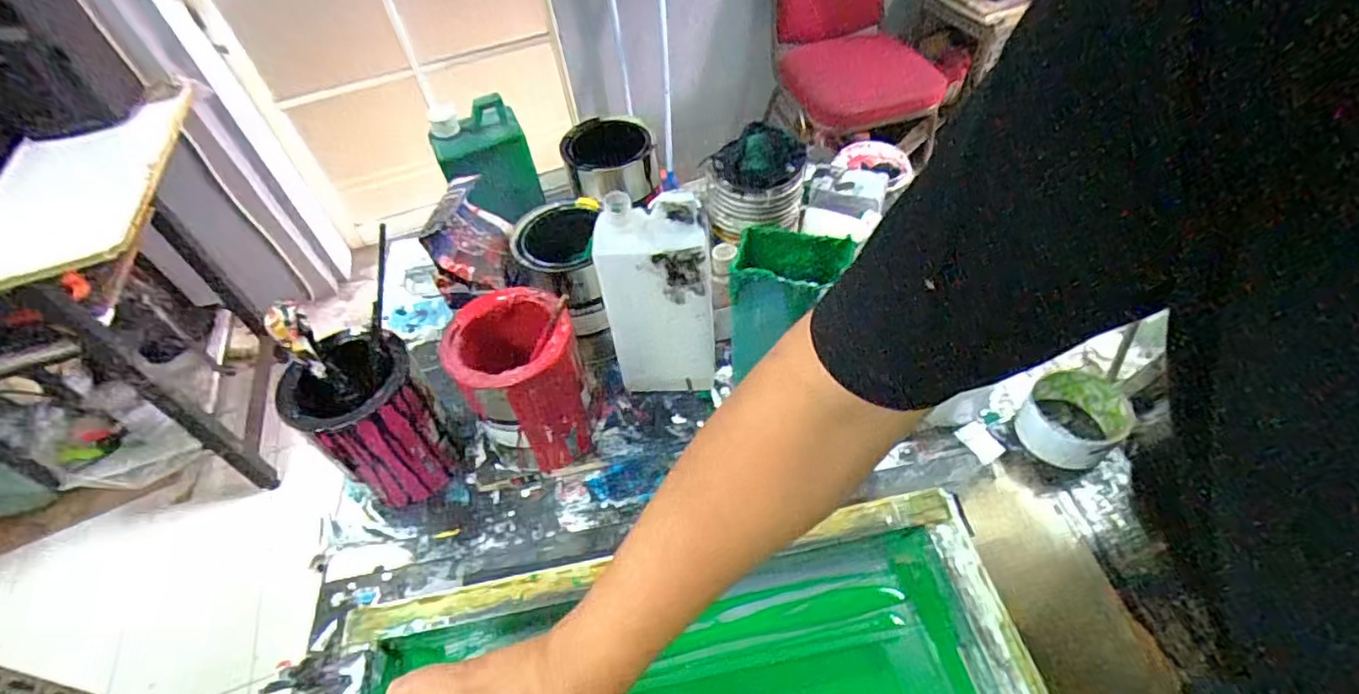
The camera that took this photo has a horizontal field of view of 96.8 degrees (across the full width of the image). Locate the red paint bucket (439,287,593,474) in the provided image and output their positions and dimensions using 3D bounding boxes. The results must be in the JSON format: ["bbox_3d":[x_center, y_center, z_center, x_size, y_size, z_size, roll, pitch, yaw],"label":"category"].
[{"bbox_3d":[-0.144,0.031,0.560,0.101,0.149,0.110,-3,51,4],"label":"red paint bucket"}]

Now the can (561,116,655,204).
[{"bbox_3d":[-0.078,-0.196,0.728,0.101,0.120,0.104,-11,51,-2],"label":"can"}]

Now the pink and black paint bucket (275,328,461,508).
[{"bbox_3d":[-0.275,0.067,0.560,0.093,0.143,0.099,-3,51,4],"label":"pink and black paint bucket"}]

